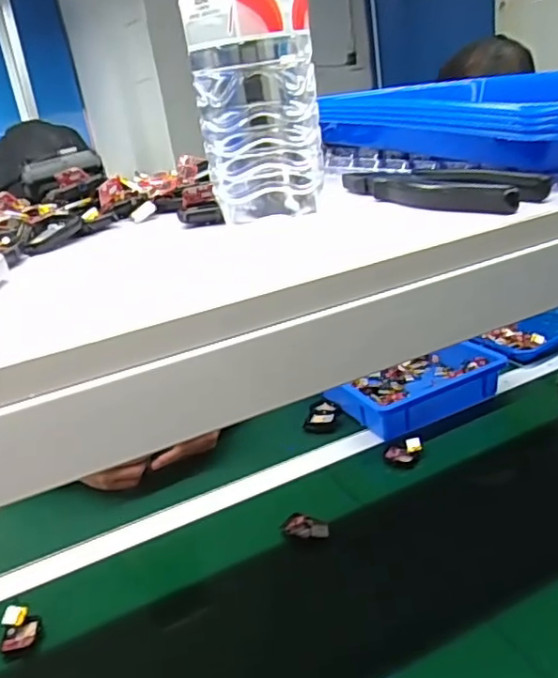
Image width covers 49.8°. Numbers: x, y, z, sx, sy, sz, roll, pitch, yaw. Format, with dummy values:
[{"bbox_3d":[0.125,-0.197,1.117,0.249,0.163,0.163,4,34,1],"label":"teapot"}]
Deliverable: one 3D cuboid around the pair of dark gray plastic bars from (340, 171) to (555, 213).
[{"bbox_3d":[0.096,-0.099,0.395,0.044,0.022,0.154,-17,21,-27],"label":"pair of dark gray plastic bars"}]

